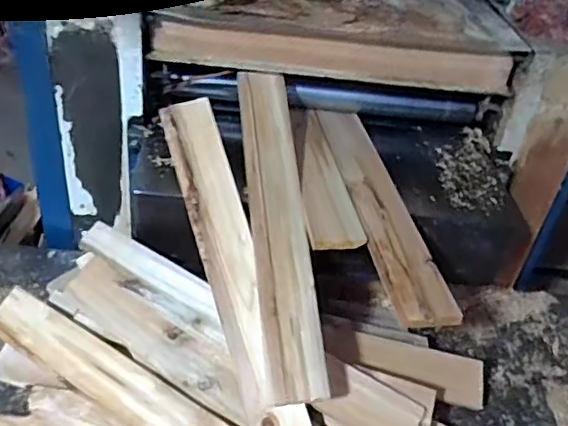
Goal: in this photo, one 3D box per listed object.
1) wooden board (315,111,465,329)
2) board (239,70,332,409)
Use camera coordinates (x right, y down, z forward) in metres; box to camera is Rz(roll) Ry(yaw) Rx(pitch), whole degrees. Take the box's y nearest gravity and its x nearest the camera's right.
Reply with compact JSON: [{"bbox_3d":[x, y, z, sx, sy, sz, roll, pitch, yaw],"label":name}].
[{"bbox_3d":[0.124,-0.024,0.799,0.071,0.024,0.448,0,38,-11],"label":"wooden board"},{"bbox_3d":[-0.008,0.000,0.756,0.067,0.010,0.468,-6,61,-4],"label":"board"}]

